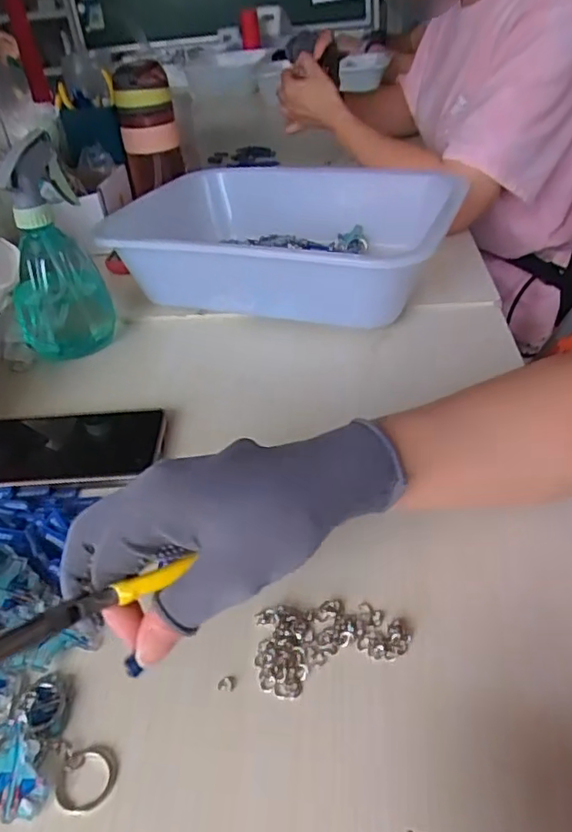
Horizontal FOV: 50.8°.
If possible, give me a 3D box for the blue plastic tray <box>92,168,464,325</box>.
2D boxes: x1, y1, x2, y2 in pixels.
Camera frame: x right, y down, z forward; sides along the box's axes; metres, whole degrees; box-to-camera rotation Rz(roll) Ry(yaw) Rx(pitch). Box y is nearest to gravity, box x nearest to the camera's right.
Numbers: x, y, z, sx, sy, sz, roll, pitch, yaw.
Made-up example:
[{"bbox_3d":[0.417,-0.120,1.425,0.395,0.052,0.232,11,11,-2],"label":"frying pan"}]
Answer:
[{"bbox_3d":[-0.017,-0.182,0.625,0.344,0.079,0.236,9,39,20],"label":"blue plastic tray"}]

